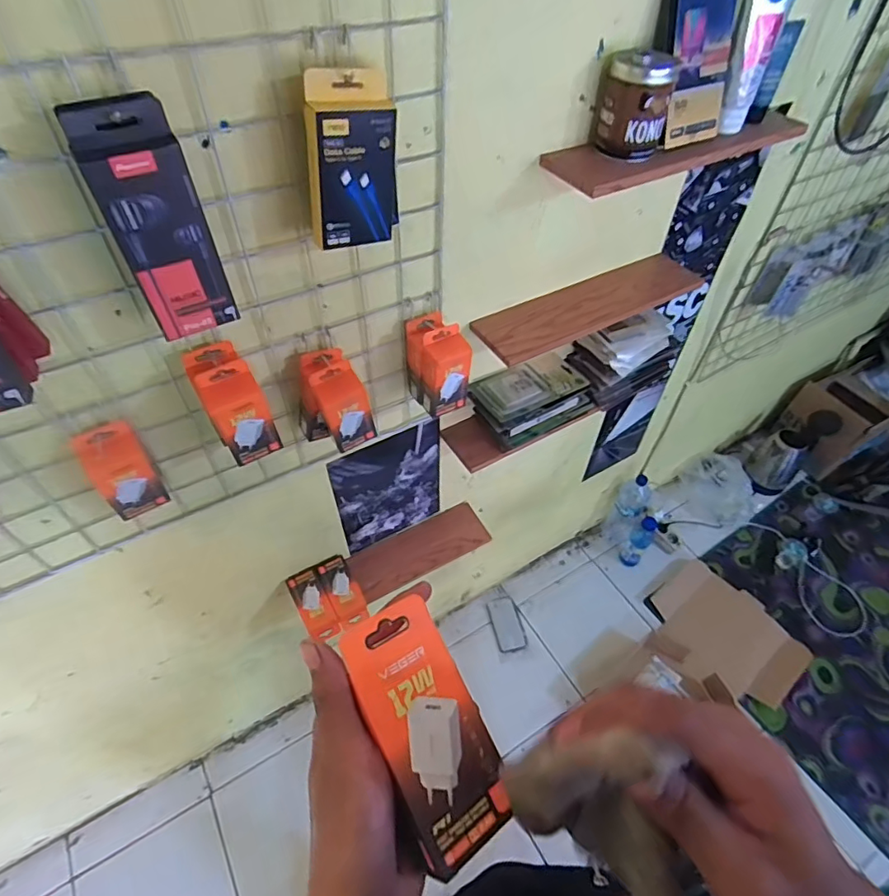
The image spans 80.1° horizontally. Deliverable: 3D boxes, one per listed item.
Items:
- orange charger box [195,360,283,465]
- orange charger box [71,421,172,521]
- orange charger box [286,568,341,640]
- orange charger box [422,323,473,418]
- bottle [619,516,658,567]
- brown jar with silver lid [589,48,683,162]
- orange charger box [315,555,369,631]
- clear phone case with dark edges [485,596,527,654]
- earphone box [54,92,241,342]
[{"bbox_3d":[-0.225,-0.036,0.585,0.060,0.113,0.048,-24,54,-20],"label":"orange charger box"},{"bbox_3d":[-0.361,0.029,0.596,0.065,0.113,0.048,-22,54,-19],"label":"orange charger box"},{"bbox_3d":[-0.237,0.282,0.951,0.058,0.028,0.129,-24,54,-20],"label":"orange charger box"},{"bbox_3d":[0.001,-0.099,0.716,0.055,0.119,0.048,-24,54,-20],"label":"orange charger box"},{"bbox_3d":[0.582,0.288,1.592,0.064,0.168,0.076,31,55,20],"label":"bottle"},{"bbox_3d":[0.221,-0.406,0.621,0.089,0.096,0.072,16,51,12],"label":"brown jar with silver lid"},{"bbox_3d":[-0.185,0.265,0.971,0.057,0.031,0.137,-22,54,-19],"label":"orange charger box"},{"bbox_3d":[0.179,0.506,1.521,0.087,0.012,0.153,-10,52,-12],"label":"clear phone case with dark edges"},{"bbox_3d":[-0.239,-0.185,0.445,0.075,0.173,0.055,-21,53,-18],"label":"earphone box"}]

